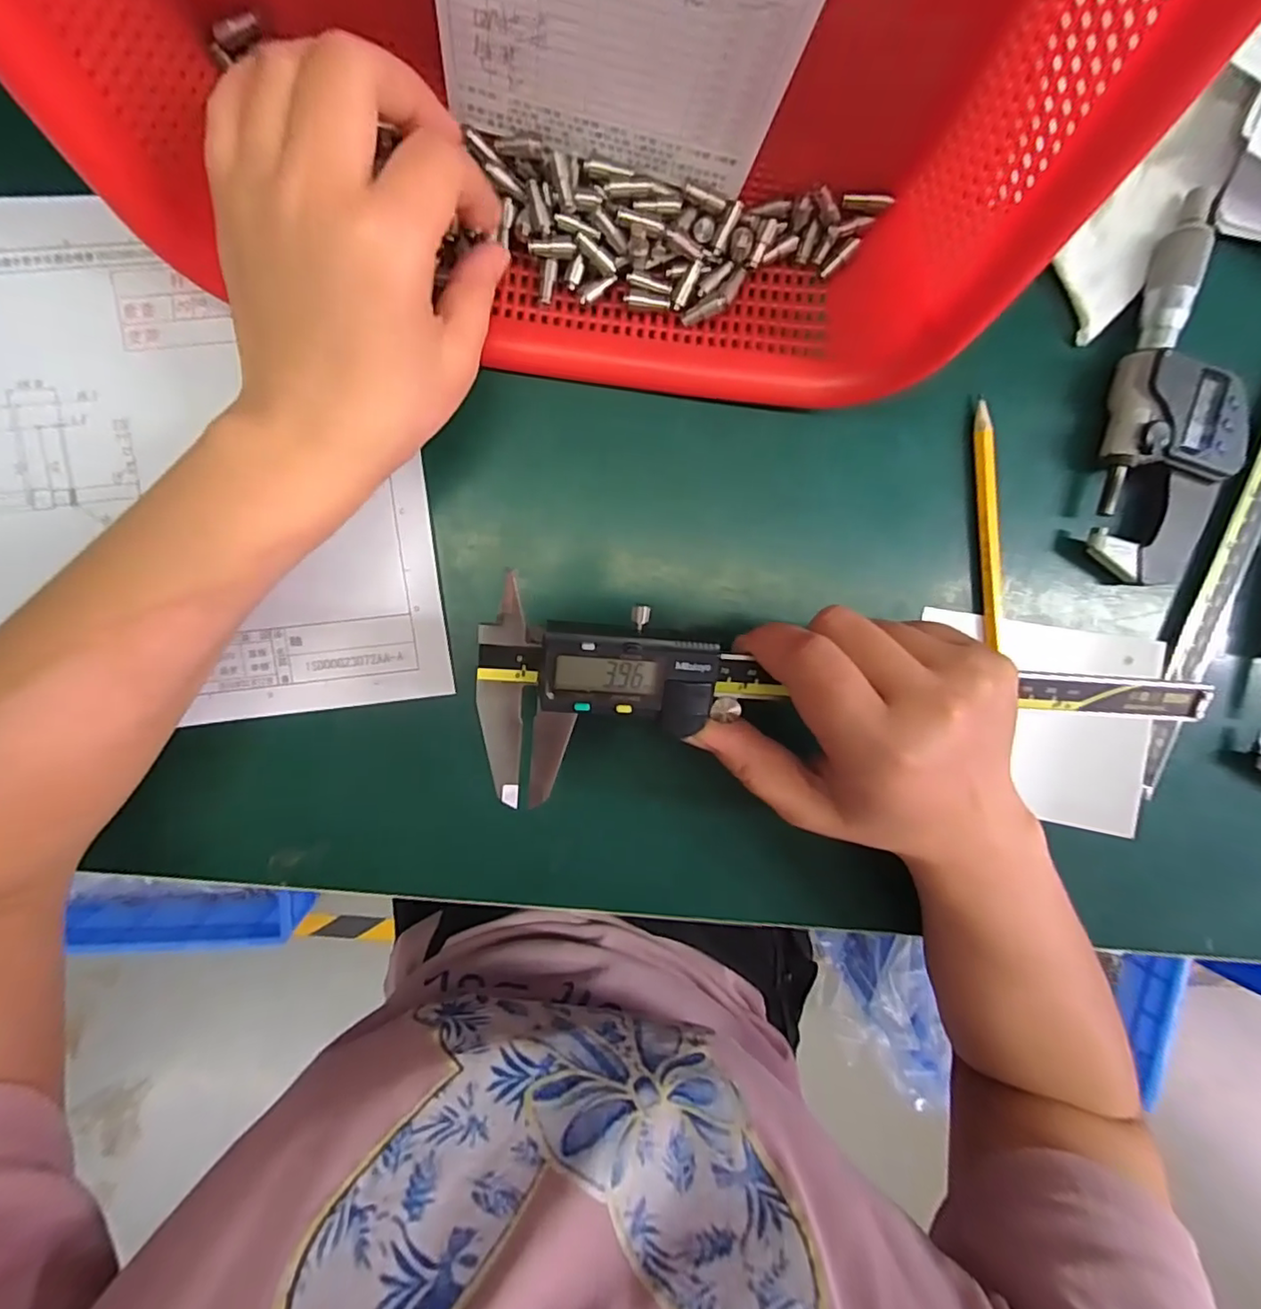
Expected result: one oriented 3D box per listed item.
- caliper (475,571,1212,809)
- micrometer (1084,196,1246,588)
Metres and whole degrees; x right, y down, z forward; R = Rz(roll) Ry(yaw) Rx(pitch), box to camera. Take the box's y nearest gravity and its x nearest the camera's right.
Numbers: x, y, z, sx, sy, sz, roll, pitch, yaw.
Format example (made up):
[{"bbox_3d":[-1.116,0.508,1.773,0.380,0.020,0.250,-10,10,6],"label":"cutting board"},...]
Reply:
[{"bbox_3d":[0.086,0.021,0.222,0.277,0.023,0.073,2,99,-10],"label":"caliper"},{"bbox_3d":[0.240,-0.108,0.256,0.059,0.021,0.152,7,96,-6],"label":"micrometer"}]

